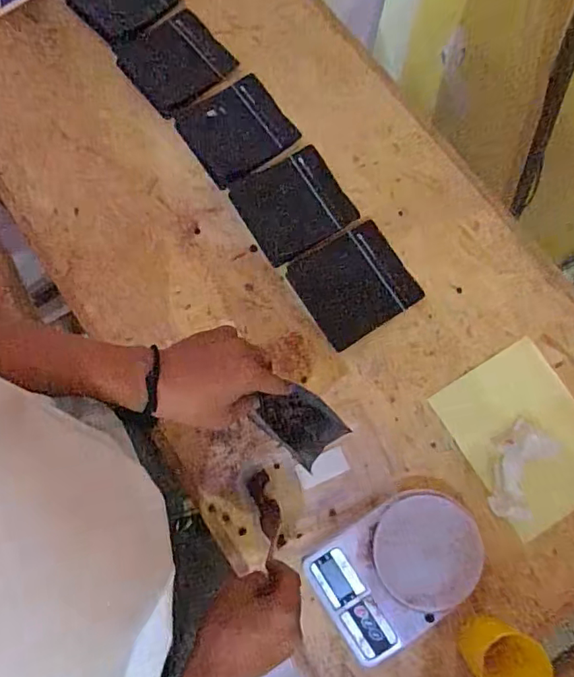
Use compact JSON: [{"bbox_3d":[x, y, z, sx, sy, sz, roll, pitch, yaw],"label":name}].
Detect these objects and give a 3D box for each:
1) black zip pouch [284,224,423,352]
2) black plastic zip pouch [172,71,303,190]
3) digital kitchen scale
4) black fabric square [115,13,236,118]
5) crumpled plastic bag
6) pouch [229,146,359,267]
[{"bbox_3d":[0.093,-0.075,0.699,0.143,0.007,0.136,-32,80,-5],"label":"black zip pouch"},{"bbox_3d":[-0.075,-0.309,0.751,0.142,0.006,0.136,-35,81,-6],"label":"black plastic zip pouch"},{"bbox_3d":[0.133,0.272,0.603,0.193,0.049,0.136,-32,80,-5],"label":"digital kitchen scale"},{"bbox_3d":[-0.169,-0.424,0.780,0.145,0.015,0.141,-37,81,-6],"label":"black fabric square"},{"bbox_3d":[0.289,0.165,0.637,0.070,0.019,0.117,23,80,5],"label":"crumpled plastic bag"},{"bbox_3d":[0.010,-0.190,0.726,0.141,0.006,0.134,-30,80,-5],"label":"pouch"}]

